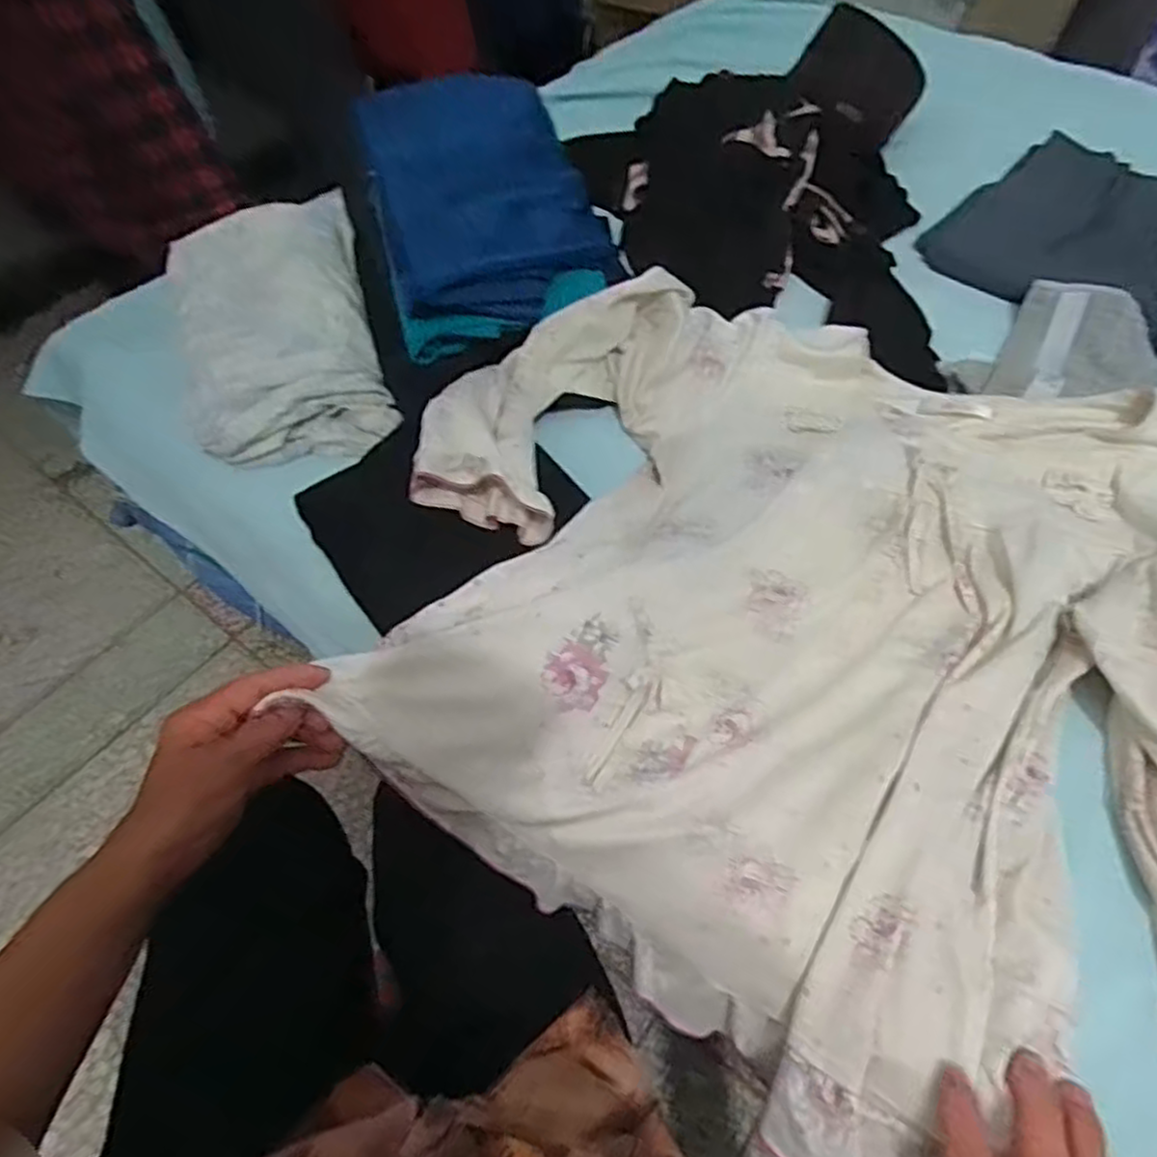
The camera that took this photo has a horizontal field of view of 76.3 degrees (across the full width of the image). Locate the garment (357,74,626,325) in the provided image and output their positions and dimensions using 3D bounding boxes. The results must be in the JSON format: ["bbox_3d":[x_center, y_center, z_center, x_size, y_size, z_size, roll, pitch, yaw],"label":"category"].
[{"bbox_3d":[-0.080,-0.345,0.659,0.190,0.088,0.265,-15,55,-8],"label":"garment"}]

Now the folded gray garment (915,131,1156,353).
[{"bbox_3d":[0.516,-0.364,0.768,0.244,0.048,0.280,32,62,23],"label":"folded gray garment"}]

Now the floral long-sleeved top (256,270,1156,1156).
[{"bbox_3d":[0.168,0.028,0.508,0.589,0.125,0.542,23,58,18],"label":"floral long-sleeved top"}]

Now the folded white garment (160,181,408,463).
[{"bbox_3d":[-0.299,-0.264,0.720,0.176,0.074,0.356,-16,55,-9],"label":"folded white garment"}]

